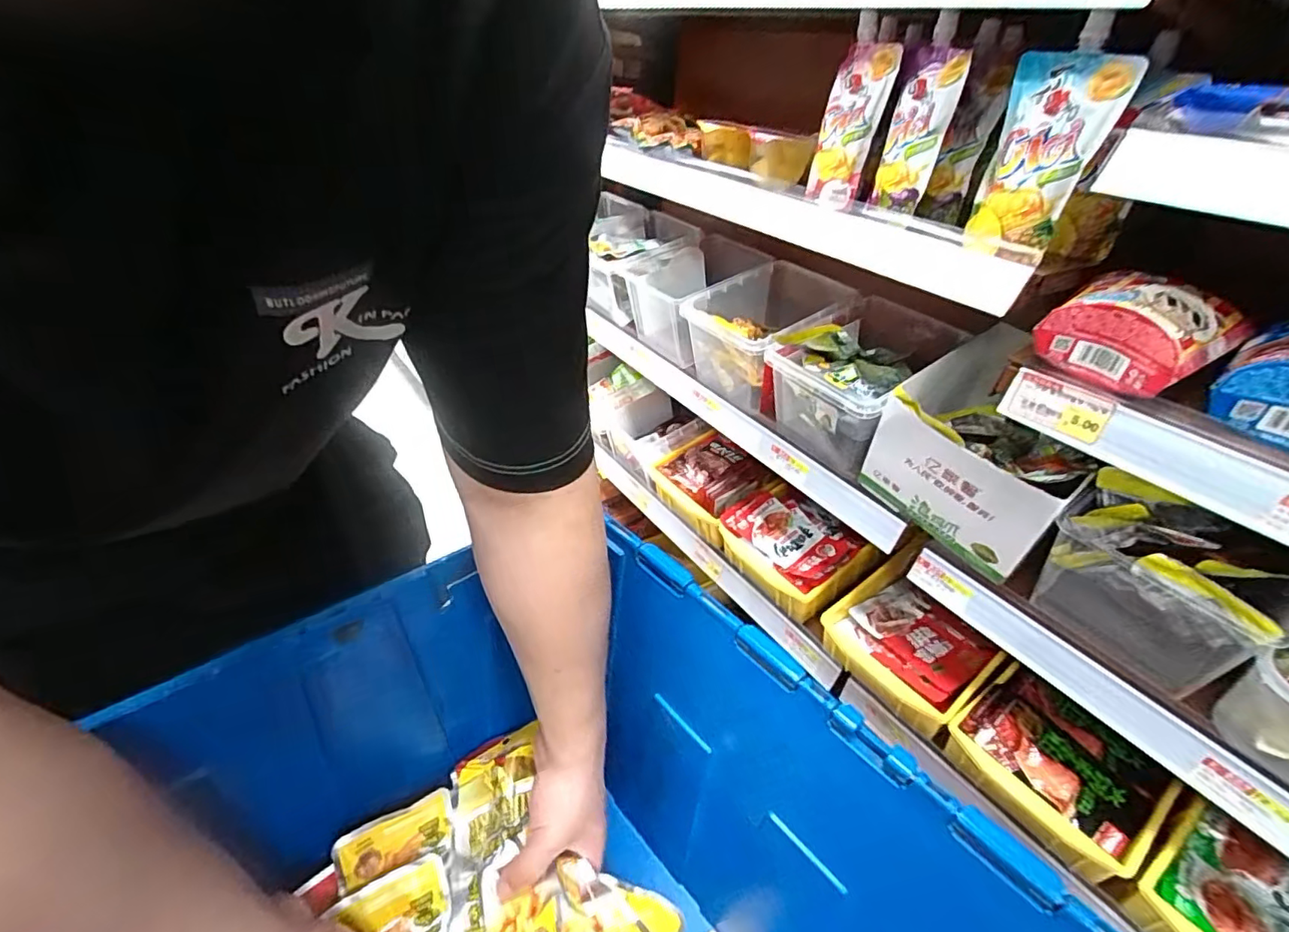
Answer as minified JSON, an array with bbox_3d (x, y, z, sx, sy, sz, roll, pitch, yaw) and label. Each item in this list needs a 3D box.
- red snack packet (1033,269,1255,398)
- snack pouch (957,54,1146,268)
[{"bbox_3d":[0.386,-0.103,0.450,0.092,0.068,0.106,-20,42,-32],"label":"red snack packet"},{"bbox_3d":[0.317,-0.253,0.469,0.020,0.145,0.090,-6,34,-37],"label":"snack pouch"}]

